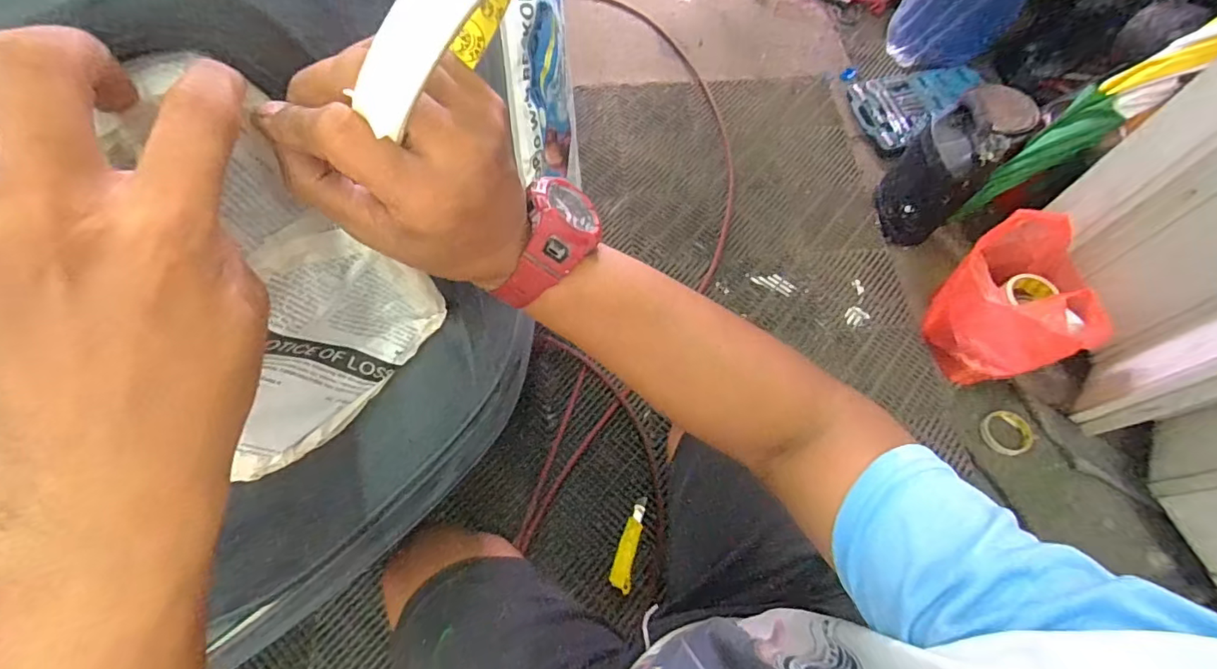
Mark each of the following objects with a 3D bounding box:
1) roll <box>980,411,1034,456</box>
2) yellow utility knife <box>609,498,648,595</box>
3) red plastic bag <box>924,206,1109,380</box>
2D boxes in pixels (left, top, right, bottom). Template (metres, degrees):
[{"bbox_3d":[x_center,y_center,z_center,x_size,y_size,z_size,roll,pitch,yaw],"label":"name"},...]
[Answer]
[{"bbox_3d":[0.808,0.199,1.037,0.093,0.021,0.089,0,64,0],"label":"roll"},{"bbox_3d":[0.037,0.376,0.925,0.038,0.013,0.160,12,64,6],"label":"yellow utility knife"},{"bbox_3d":[0.774,-0.050,1.004,0.187,0.269,0.265,-23,66,-11],"label":"red plastic bag"}]

